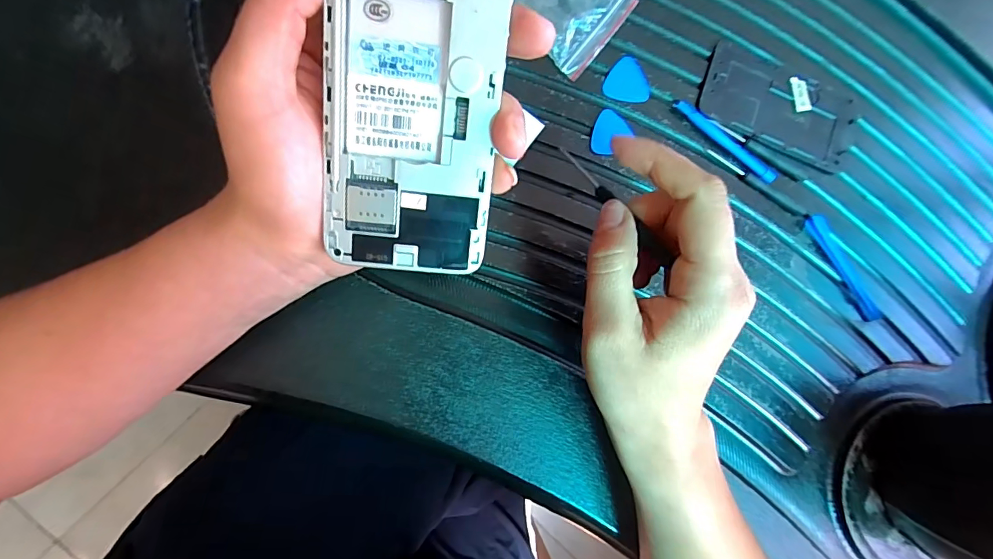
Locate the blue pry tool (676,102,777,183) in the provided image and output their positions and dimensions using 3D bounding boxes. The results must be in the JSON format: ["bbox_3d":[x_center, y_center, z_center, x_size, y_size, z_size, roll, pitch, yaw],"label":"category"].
[{"bbox_3d":[0.154,-0.094,0.301,0.084,0.004,0.012,38,81,-3],"label":"blue pry tool"}]

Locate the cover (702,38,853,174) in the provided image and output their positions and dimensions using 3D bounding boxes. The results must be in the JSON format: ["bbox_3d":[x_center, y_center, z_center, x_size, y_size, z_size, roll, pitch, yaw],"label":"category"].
[{"bbox_3d":[0.194,-0.119,0.311,0.110,0.004,0.062,18,83,-6],"label":"cover"}]

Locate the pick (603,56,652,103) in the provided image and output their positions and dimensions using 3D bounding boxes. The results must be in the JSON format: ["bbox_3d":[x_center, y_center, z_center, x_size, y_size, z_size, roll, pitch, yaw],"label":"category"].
[{"bbox_3d":[0.087,-0.133,0.299,0.031,0.004,0.029,7,88,-9],"label":"pick"}]

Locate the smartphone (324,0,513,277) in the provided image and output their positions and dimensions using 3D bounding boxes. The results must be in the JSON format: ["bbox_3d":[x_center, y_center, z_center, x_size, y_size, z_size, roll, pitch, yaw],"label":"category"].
[{"bbox_3d":[-0.029,-0.060,0.163,0.059,0.007,0.116,6,107,-5],"label":"smartphone"}]

